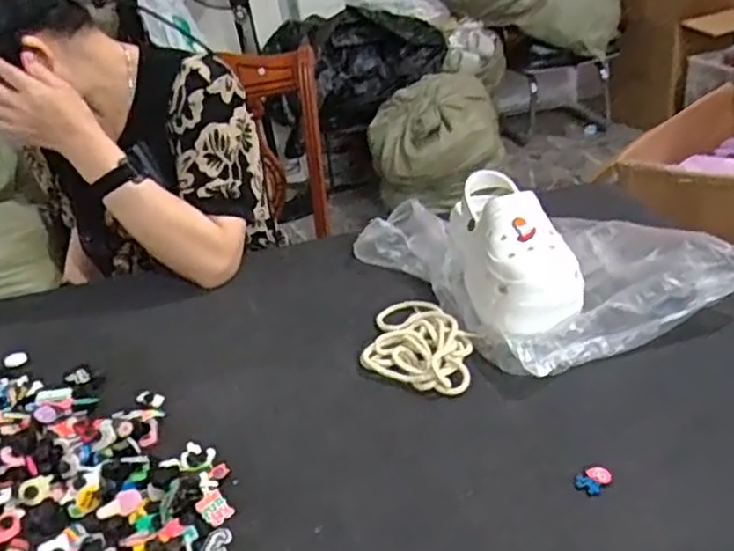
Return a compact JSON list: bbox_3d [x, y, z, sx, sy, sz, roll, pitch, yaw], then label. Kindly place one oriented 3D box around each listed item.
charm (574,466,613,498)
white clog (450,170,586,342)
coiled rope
[{"bbox_3d":[0.177,0.160,0.531,0.027,0.006,0.022,-27,35,-29],"label":"charm"},{"bbox_3d":[0.160,-0.022,0.748,0.106,0.106,0.247,-8,30,0],"label":"white clog"},{"bbox_3d":[0.054,0.066,0.712,0.107,0.018,0.162,-2,30,11],"label":"coiled rope"}]

